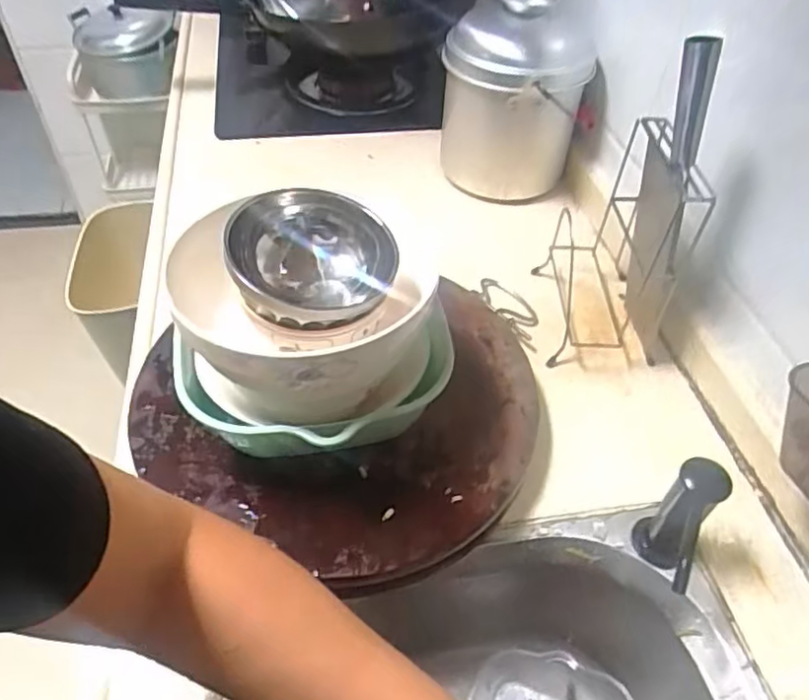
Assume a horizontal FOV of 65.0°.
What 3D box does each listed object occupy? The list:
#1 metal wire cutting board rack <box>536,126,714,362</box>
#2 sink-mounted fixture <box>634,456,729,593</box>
[{"bbox_3d":[0.233,-0.113,0.681,0.130,0.221,0.162,0,48,-3],"label":"metal wire cutting board rack"},{"bbox_3d":[0.203,0.150,0.496,0.038,0.102,0.102,29,53,22],"label":"sink-mounted fixture"}]

